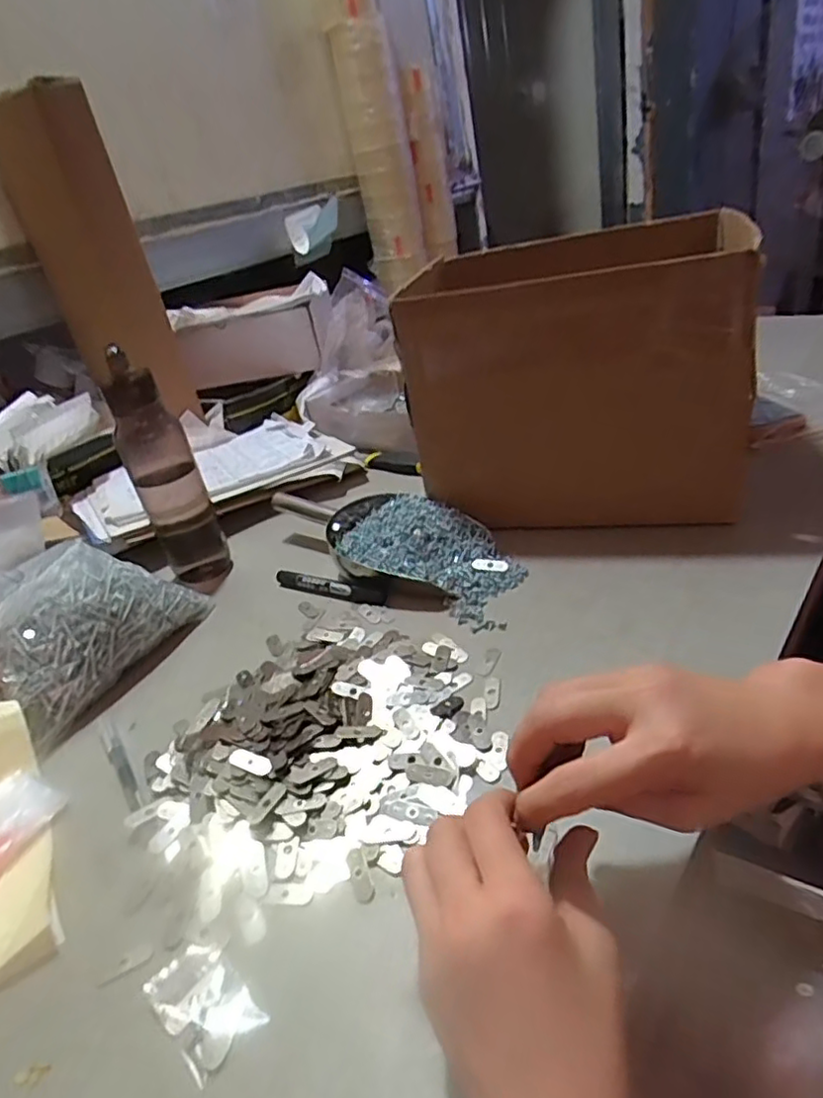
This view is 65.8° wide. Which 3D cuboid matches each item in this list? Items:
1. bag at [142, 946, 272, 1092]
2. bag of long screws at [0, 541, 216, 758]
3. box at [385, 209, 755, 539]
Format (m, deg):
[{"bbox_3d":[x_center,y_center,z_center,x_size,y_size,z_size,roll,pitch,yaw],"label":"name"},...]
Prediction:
[{"bbox_3d":[-0.108,0.231,0.328,0.039,0.007,0.062,-34,36,-32],"label":"bag"},{"bbox_3d":[-0.301,0.066,0.578,0.119,0.094,0.187,5,34,26],"label":"bag of long screws"},{"bbox_3d":[0.178,-0.187,0.692,0.325,0.248,0.277,-3,30,16],"label":"box"}]

